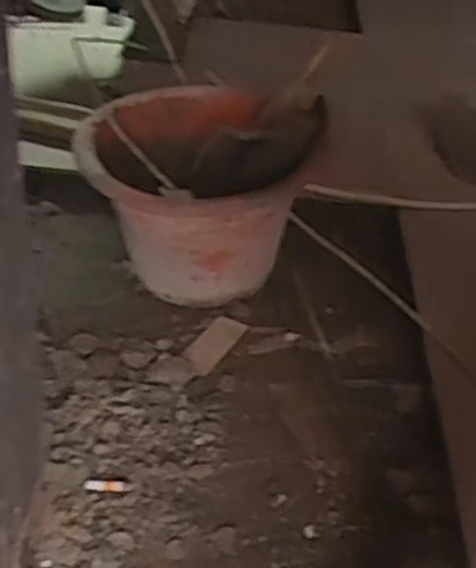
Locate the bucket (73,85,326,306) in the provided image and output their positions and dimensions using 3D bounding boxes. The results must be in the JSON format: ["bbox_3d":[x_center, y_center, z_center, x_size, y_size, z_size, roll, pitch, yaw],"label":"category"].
[{"bbox_3d":[-0.049,-0.086,0.852,0.199,0.178,0.224,12,38,8],"label":"bucket"}]

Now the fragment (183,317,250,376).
[{"bbox_3d":[-0.025,0.058,0.804,0.037,0.006,0.080,21,40,19],"label":"fragment"}]

